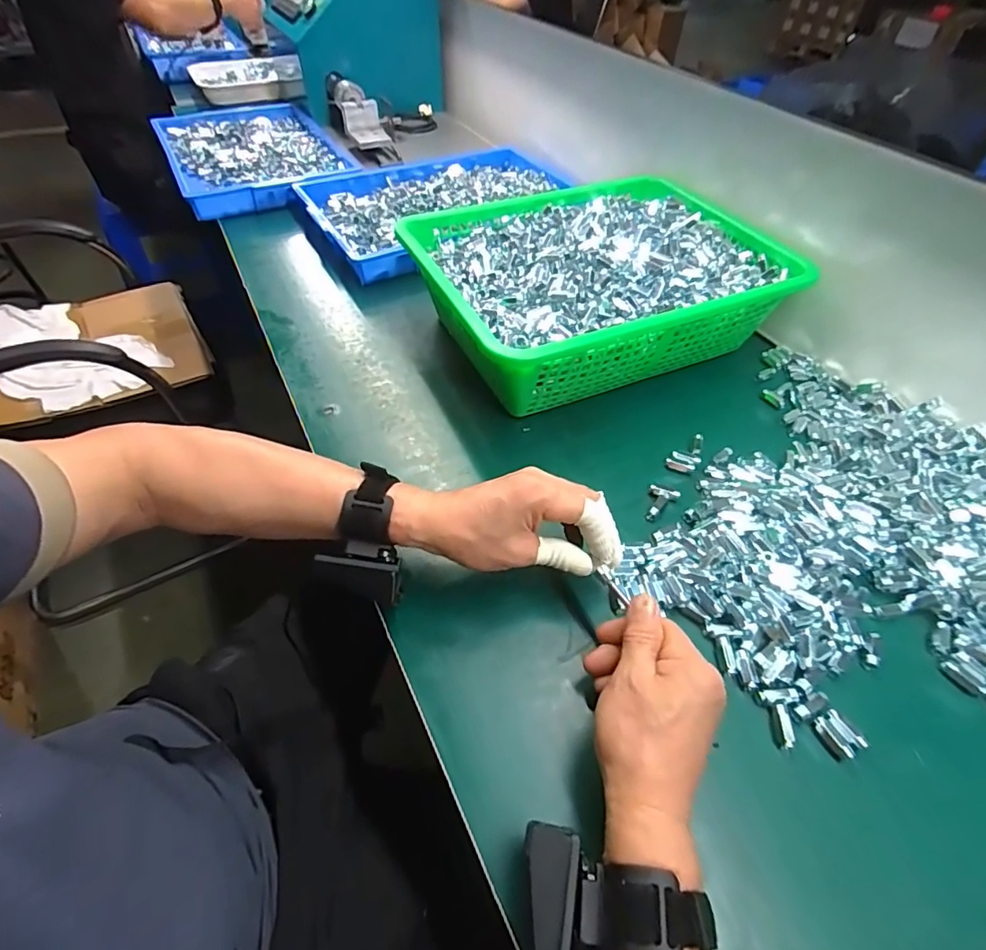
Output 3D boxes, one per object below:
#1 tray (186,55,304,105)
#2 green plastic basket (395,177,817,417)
[{"bbox_3d":[-0.620,-1.005,1.315,0.260,0.041,0.289,-19,53,-17],"label":"tray"},{"bbox_3d":[0.121,-0.228,0.623,0.383,0.113,0.301,-19,53,-17],"label":"green plastic basket"}]

